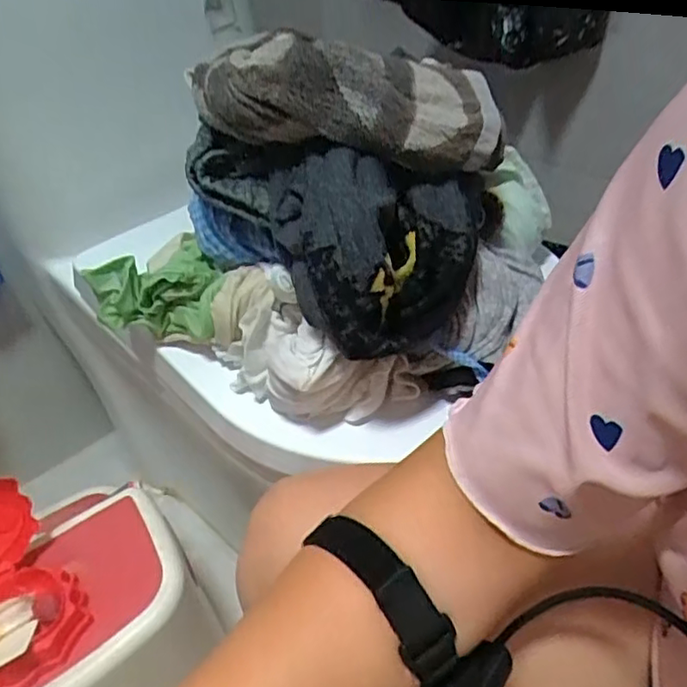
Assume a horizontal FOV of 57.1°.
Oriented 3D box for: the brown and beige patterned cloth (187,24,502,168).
[{"bbox_3d":[0.005,-0.161,0.415,0.200,0.065,0.091,4,37,-10],"label":"brown and beige patterned cloth"}]

